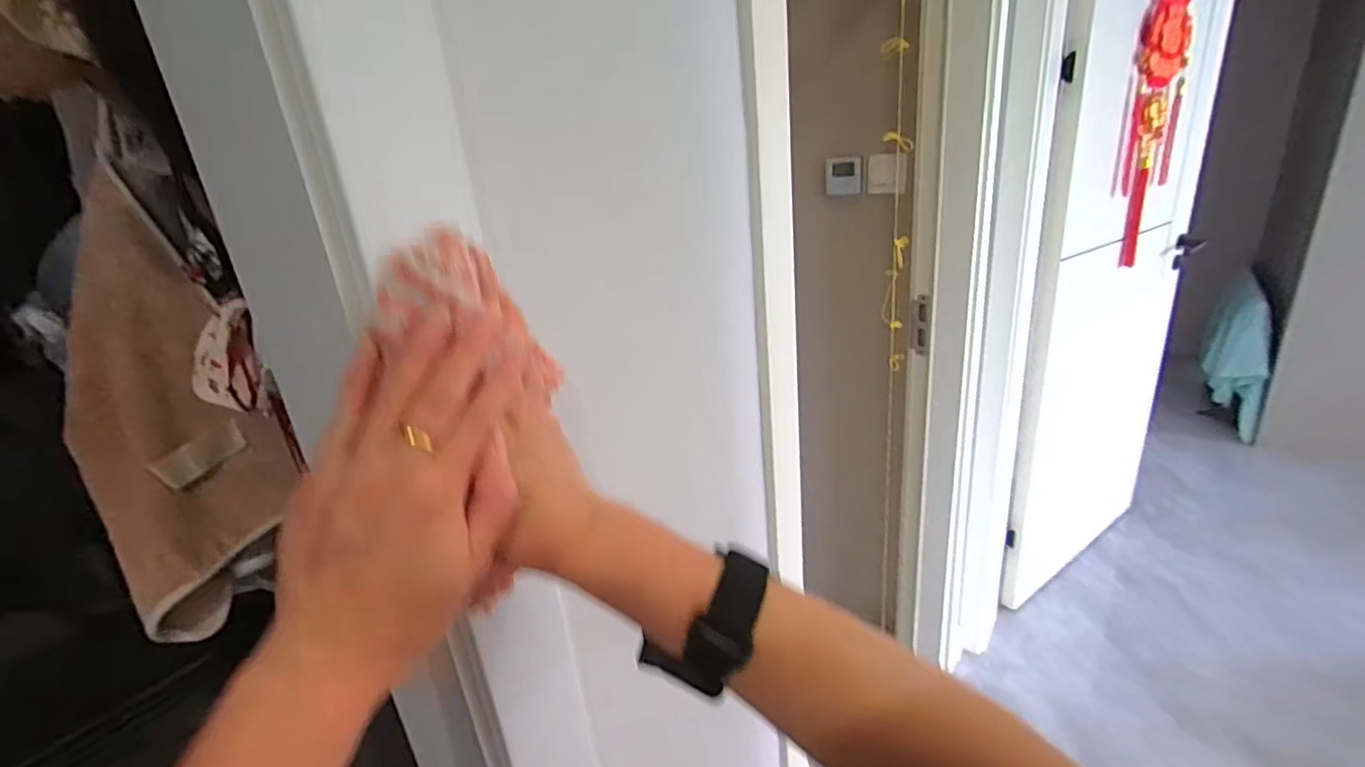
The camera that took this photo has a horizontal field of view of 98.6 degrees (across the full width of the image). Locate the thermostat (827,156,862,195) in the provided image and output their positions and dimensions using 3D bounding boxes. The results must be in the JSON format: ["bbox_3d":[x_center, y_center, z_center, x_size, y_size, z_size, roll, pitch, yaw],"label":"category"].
[{"bbox_3d":[0.405,-0.519,1.470,0.103,0.092,0.021,12,37,44],"label":"thermostat"}]

